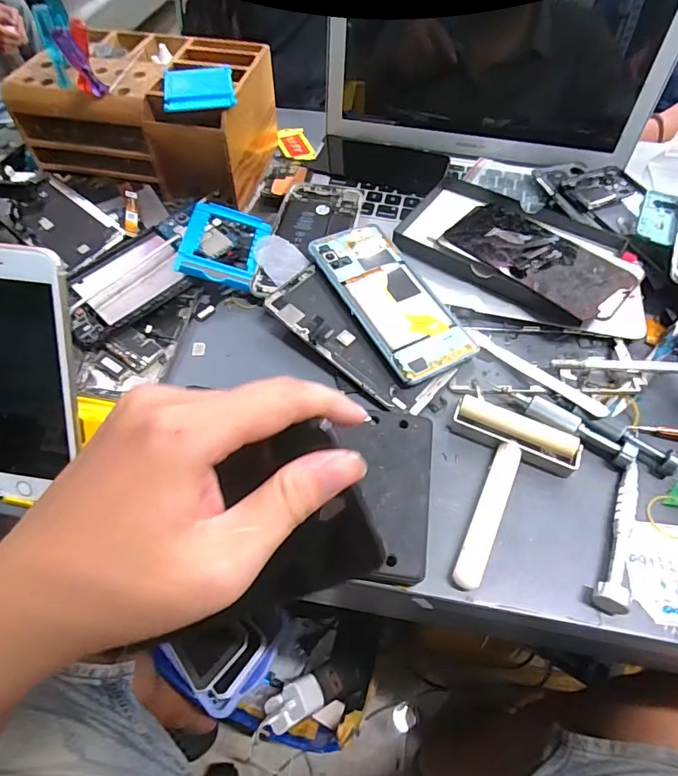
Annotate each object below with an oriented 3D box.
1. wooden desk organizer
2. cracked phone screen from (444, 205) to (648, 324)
[{"bbox_3d":[-0.182,-0.273,0.464,0.208,0.092,0.136,10,55,7],"label":"wooden desk organizer"},{"bbox_3d":[0.165,-0.112,0.391,0.071,0.008,0.152,-37,60,-16],"label":"cracked phone screen"}]

